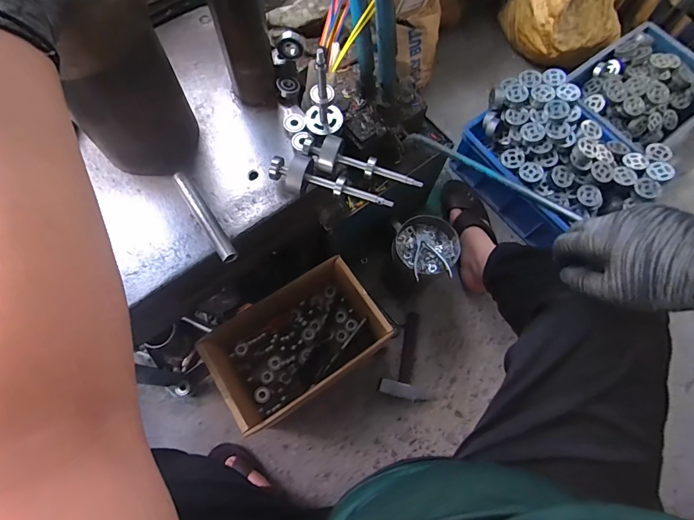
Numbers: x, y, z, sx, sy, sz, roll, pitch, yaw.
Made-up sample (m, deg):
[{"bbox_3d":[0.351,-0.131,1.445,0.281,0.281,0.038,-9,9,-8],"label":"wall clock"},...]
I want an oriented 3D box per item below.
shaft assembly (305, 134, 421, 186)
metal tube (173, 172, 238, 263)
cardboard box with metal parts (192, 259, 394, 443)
[{"bbox_3d":[0.018,-0.122,0.519,0.160,0.031,0.041,23,71,5],"label":"shaft assembly"},{"bbox_3d":[-0.183,-0.056,0.511,0.021,0.017,0.143,-32,75,-13],"label":"metal tube"},{"bbox_3d":[-0.096,0.170,0.796,0.307,0.178,0.192,-32,75,-13],"label":"cardboard box with metal parts"}]

